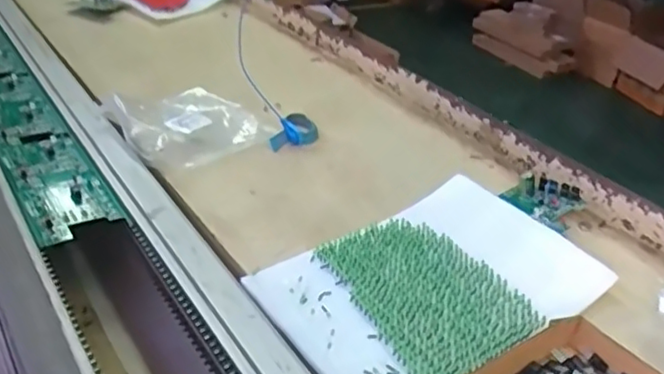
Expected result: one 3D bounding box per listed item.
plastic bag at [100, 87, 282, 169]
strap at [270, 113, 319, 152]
[{"bbox_3d":[-0.201,-0.095,0.868,0.191,0.030,0.184,30,38,32],"label":"plastic bag"},{"bbox_3d":[-0.049,-0.072,0.866,0.048,0.027,0.069,19,33,18],"label":"strap"}]

